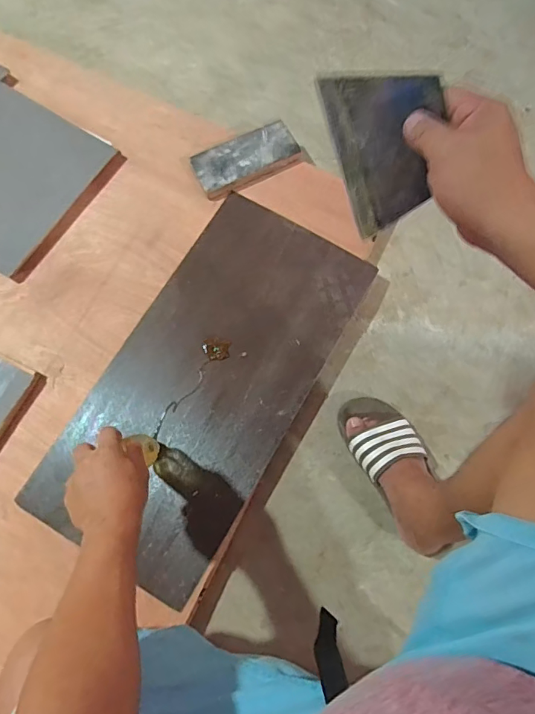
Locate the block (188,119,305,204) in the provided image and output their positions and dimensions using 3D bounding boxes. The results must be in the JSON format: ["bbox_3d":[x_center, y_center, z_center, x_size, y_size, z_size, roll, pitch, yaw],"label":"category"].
[{"bbox_3d":[-0.039,-0.371,0.869,0.195,0.031,0.100,-23,74,-9],"label":"block"}]

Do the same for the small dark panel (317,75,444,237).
[{"bbox_3d":[0.101,-0.175,0.384,0.093,0.128,0.004,-4,30,37],"label":"small dark panel"}]

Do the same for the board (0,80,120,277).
[{"bbox_3d":[-0.488,-0.347,0.847,0.286,0.015,0.302,33,79,0],"label":"board"}]

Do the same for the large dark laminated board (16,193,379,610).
[{"bbox_3d":[-0.094,0.029,0.752,0.300,0.029,0.624,29,76,7],"label":"large dark laminated board"}]

